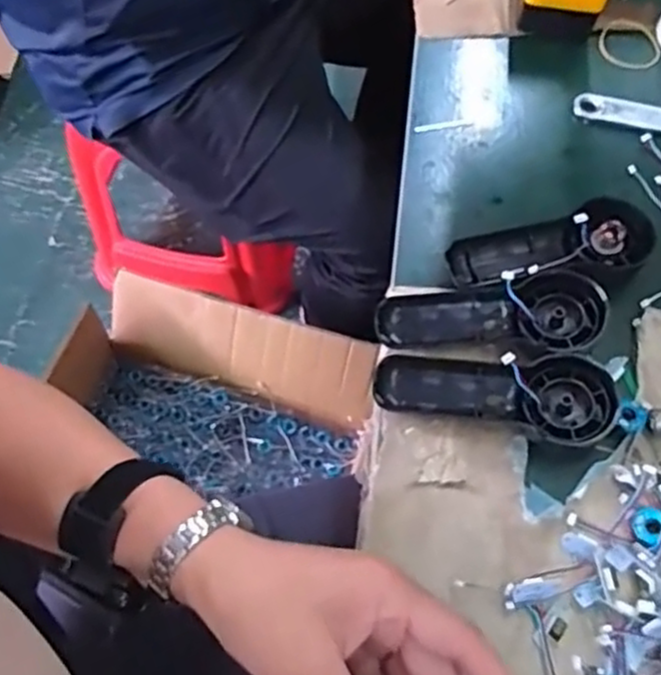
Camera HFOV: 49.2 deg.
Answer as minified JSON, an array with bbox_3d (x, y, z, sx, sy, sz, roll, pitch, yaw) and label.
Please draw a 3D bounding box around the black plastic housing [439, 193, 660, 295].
[{"bbox_3d":[0.161,-0.058,0.521,0.152,0.036,0.063,-19,65,-8],"label":"black plastic housing"}]

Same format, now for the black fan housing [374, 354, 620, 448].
[{"bbox_3d":[0.106,0.033,0.473,0.147,0.030,0.056,14,65,8],"label":"black fan housing"}]

